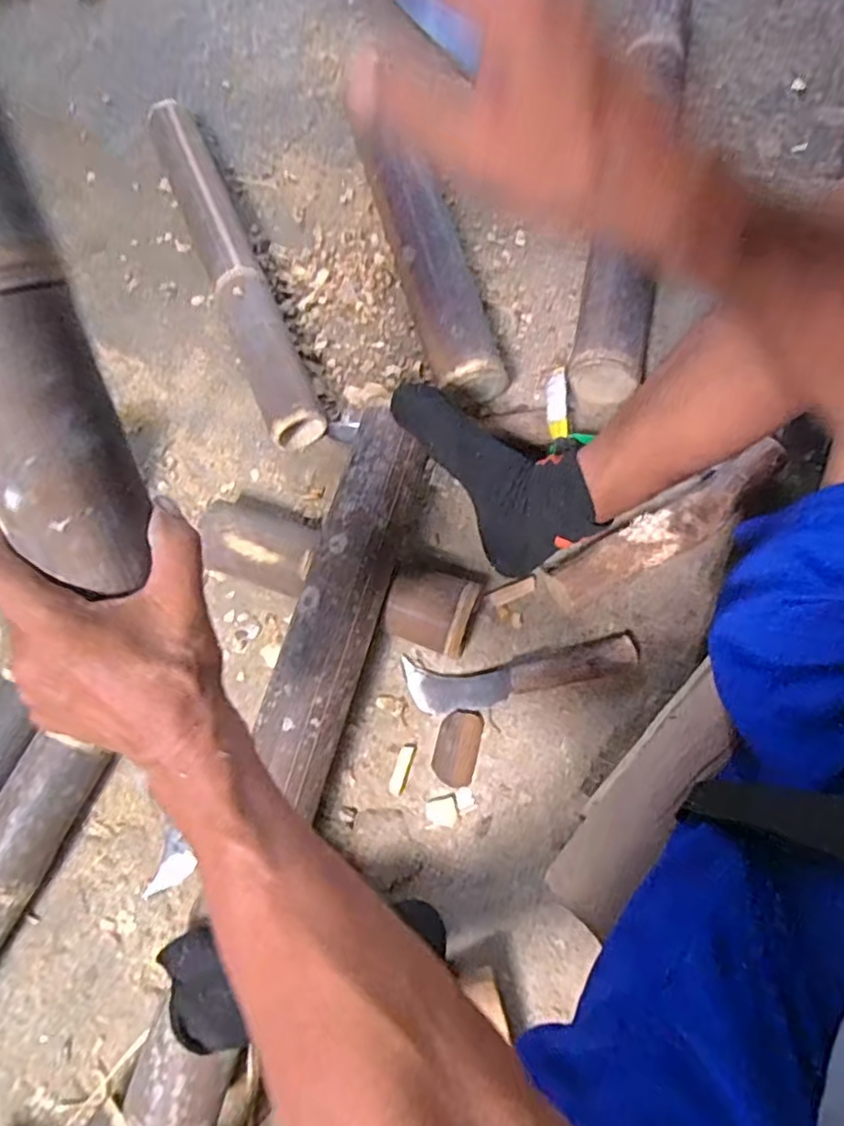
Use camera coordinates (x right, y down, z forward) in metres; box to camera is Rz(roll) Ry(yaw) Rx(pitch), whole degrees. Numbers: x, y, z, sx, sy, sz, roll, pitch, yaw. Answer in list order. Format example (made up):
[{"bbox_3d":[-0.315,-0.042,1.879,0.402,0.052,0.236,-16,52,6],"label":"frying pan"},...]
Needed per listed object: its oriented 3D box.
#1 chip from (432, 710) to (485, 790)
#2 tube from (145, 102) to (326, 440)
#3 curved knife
[{"bbox_3d":[0.037,0.190,0.645,0.044,0.013,0.076,13,75,6],"label":"chip"},{"bbox_3d":[-0.244,-0.379,0.784,0.071,0.080,0.522,-24,74,-5],"label":"tube"},{"bbox_3d":[0.100,0.115,0.649,0.233,0.046,0.059,-6,75,-1],"label":"curved knife"}]

